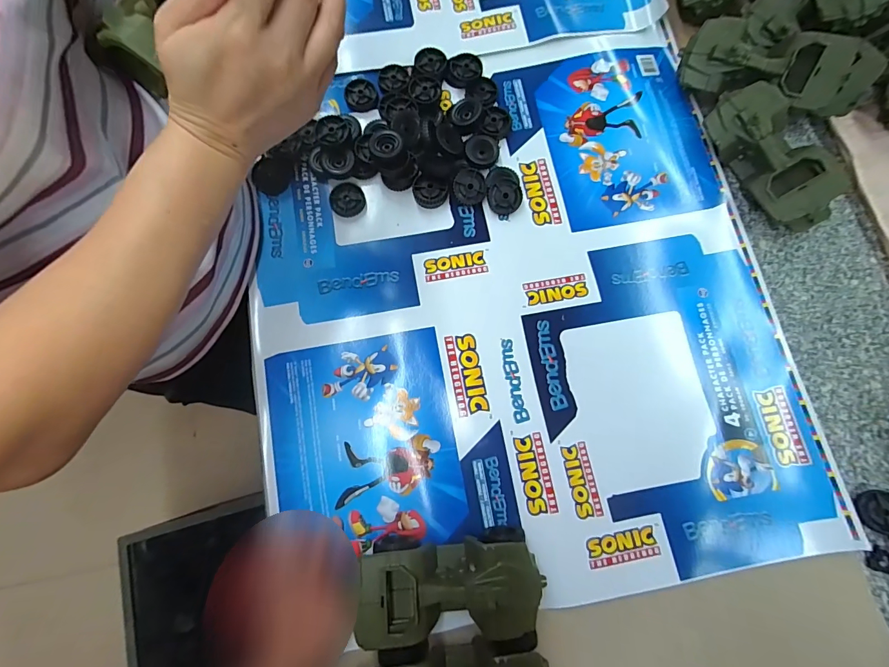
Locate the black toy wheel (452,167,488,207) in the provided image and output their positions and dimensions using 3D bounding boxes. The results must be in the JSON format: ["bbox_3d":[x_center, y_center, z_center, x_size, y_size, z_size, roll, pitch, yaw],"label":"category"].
[{"bbox_3d":[0.032,-0.188,0.516,0.043,0.010,0.043,-10,114,-6],"label":"black toy wheel"}]

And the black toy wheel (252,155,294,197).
[{"bbox_3d":[-0.225,-0.207,0.530,0.041,0.019,0.046,12,79,2],"label":"black toy wheel"}]

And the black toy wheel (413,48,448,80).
[{"bbox_3d":[-0.019,-0.368,0.560,0.043,0.024,0.043,0,78,0],"label":"black toy wheel"}]

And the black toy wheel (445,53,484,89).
[{"bbox_3d":[0.027,-0.364,0.561,0.049,0.020,0.041,8,78,1],"label":"black toy wheel"}]

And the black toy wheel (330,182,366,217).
[{"bbox_3d":[-0.127,-0.176,0.527,0.044,0.009,0.047,0,78,0],"label":"black toy wheel"}]

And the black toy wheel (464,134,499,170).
[{"bbox_3d":[0.049,-0.236,0.530,0.040,0.025,0.043,0,78,0],"label":"black toy wheel"}]

